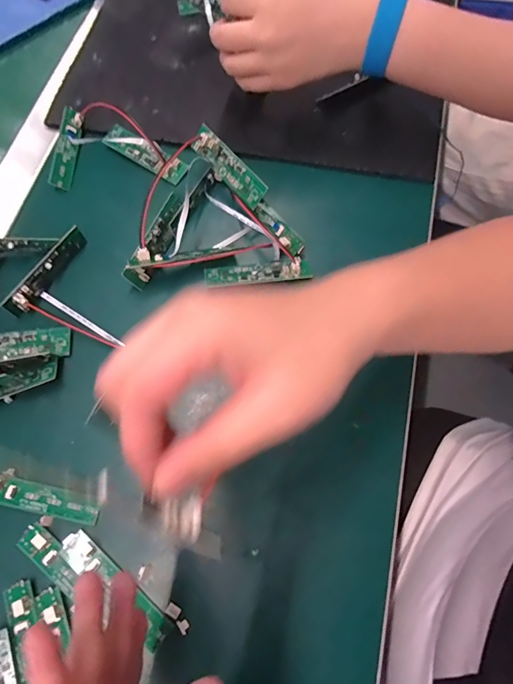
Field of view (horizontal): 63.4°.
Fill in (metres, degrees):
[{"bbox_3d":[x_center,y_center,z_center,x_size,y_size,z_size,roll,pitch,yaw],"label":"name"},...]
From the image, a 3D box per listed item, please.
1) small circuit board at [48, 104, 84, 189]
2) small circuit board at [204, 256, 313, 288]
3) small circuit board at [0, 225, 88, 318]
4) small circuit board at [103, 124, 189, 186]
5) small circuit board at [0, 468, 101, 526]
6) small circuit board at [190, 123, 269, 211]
[{"bbox_3d":[-0.171,-0.175,0.374,0.018,0.006,0.081,6,76,-6],"label":"small circuit board"},{"bbox_3d":[0.000,-0.057,0.329,0.081,0.011,0.020,-9,69,-2],"label":"small circuit board"},{"bbox_3d":[-0.165,-0.056,0.328,0.014,0.018,0.082,24,72,10],"label":"small circuit board"},{"bbox_3d":[-0.102,-0.172,0.374,0.084,0.006,0.022,31,73,12],"label":"small circuit board"},{"bbox_3d":[-0.149,0.102,0.276,0.089,0.012,0.020,12,70,6],"label":"small circuit board"},{"bbox_3d":[-0.023,-0.143,0.343,0.077,0.007,0.024,47,120,9],"label":"small circuit board"}]

